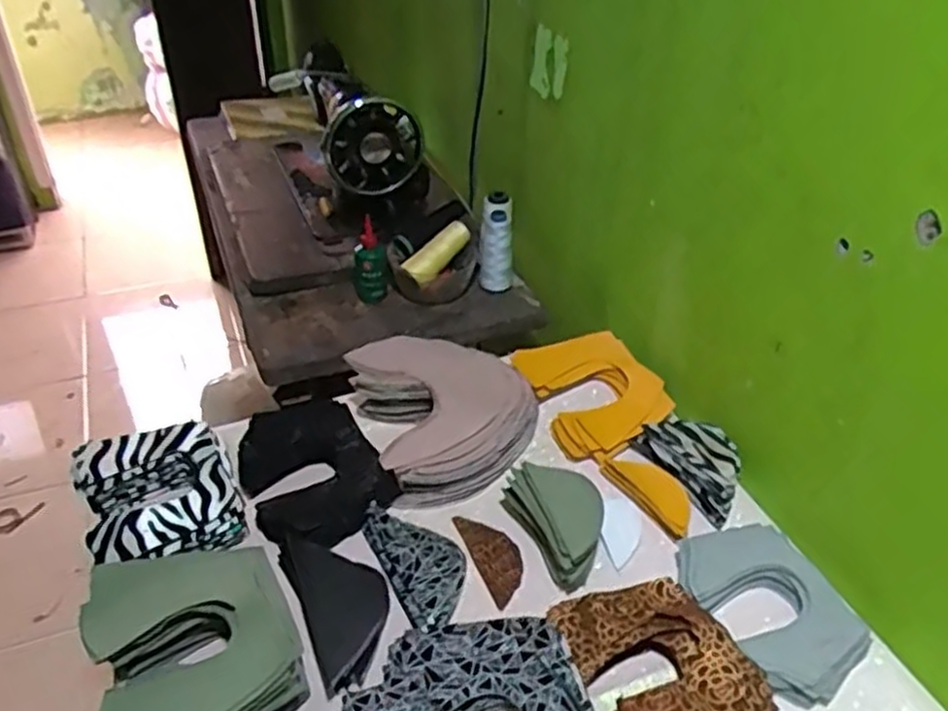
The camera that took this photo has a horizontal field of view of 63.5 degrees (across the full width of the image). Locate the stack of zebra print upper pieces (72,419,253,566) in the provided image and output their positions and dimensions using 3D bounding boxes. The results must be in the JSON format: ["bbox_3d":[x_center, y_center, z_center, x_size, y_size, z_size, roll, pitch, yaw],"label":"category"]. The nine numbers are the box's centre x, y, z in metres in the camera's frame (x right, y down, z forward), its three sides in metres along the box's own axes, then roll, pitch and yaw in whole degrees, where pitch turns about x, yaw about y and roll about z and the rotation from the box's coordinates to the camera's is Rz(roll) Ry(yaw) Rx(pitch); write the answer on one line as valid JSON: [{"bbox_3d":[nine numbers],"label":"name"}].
[{"bbox_3d":[-0.299,0.132,0.730,0.132,0.049,0.151,-18,42,-24],"label":"stack of zebra print upper pieces"}]

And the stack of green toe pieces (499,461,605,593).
[{"bbox_3d":[0.079,0.149,0.721,0.062,0.057,0.128,-12,40,-18],"label":"stack of green toe pieces"}]

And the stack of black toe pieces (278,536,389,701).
[{"bbox_3d":[-0.112,0.210,0.662,0.076,0.038,0.147,-16,41,-22],"label":"stack of black toe pieces"}]

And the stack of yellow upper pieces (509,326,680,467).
[{"bbox_3d":[0.134,0.039,0.881,0.134,0.043,0.175,-15,41,-21],"label":"stack of yellow upper pieces"}]

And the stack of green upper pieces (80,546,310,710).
[{"bbox_3d":[-0.219,0.228,0.601,0.148,0.041,0.185,-14,41,-20],"label":"stack of green upper pieces"}]

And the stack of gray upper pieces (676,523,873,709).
[{"bbox_3d":[0.255,0.213,0.665,0.108,0.029,0.163,-17,42,-24],"label":"stack of gray upper pieces"}]

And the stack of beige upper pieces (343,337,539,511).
[{"bbox_3d":[-0.024,0.059,0.828,0.179,0.075,0.182,-13,40,-19],"label":"stack of beige upper pieces"}]

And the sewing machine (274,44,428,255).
[{"bbox_3d":[-0.219,-0.356,1.218,0.170,0.208,0.440,-15,41,-21],"label":"sewing machine"}]

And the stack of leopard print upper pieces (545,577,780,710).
[{"bbox_3d":[0.147,0.254,0.605,0.132,0.035,0.192,-18,42,-24],"label":"stack of leopard print upper pieces"}]

